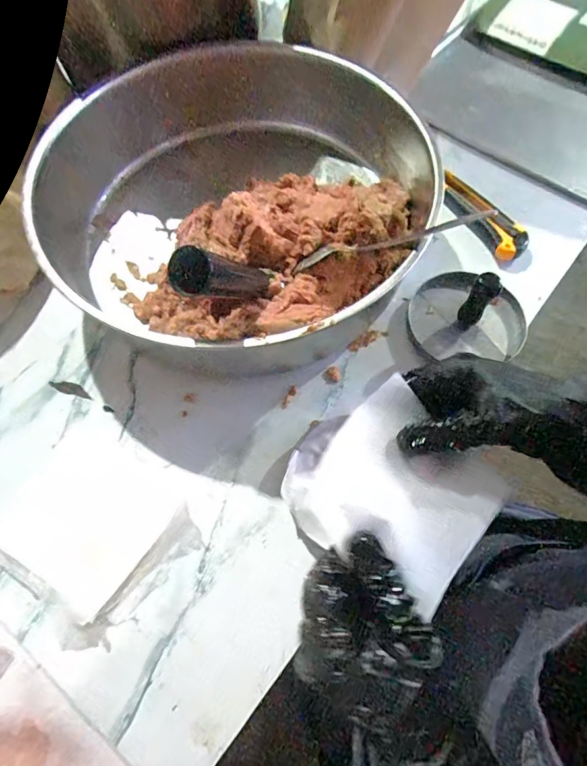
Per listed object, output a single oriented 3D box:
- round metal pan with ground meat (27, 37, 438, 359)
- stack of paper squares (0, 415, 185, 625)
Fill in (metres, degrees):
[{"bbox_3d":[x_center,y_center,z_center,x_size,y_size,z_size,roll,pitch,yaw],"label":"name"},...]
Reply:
[{"bbox_3d":[-0.060,-0.183,0.441,0.371,0.110,0.362,-1,66,1],"label":"round metal pan with ground meat"},{"bbox_3d":[-0.178,0.110,0.361,0.129,0.014,0.128,33,71,15],"label":"stack of paper squares"}]

